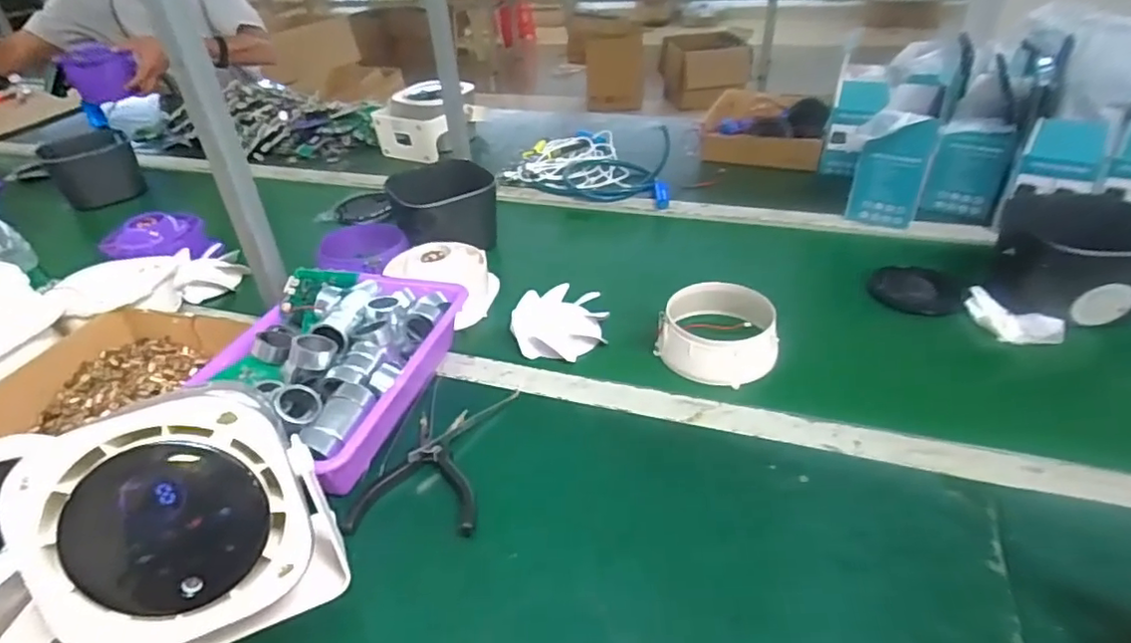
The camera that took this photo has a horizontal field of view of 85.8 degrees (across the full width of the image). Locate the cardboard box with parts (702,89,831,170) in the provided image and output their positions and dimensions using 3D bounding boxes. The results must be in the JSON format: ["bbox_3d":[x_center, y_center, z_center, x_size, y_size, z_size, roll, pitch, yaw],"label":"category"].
[{"bbox_3d":[0.362,-0.353,1.103,0.201,0.058,0.233,11,38,19],"label":"cardboard box with parts"}]

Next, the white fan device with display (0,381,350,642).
[{"bbox_3d":[-0.231,0.143,0.383,0.143,0.182,0.066,-17,38,-18],"label":"white fan device with display"}]

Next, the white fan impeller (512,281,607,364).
[{"bbox_3d":[-0.007,0.003,0.702,0.104,0.034,0.102,-8,36,-7],"label":"white fan impeller"}]

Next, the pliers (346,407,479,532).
[{"bbox_3d":[-0.130,0.134,0.542,0.108,0.021,0.141,-4,36,-1],"label":"pliers"}]

